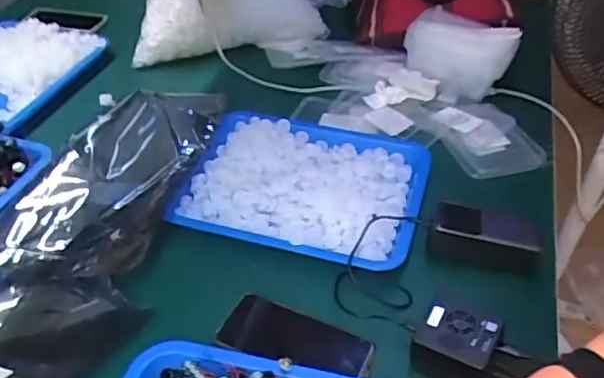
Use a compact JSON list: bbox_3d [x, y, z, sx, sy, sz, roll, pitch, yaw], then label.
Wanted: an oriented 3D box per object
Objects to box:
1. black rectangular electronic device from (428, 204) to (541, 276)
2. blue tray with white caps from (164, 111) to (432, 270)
[{"bbox_3d":[0.220,0.063,0.710,0.125,0.067,0.040,10,42,10],"label":"black rectangular electronic device"},{"bbox_3d":[0.009,-0.011,0.792,0.305,0.041,0.243,12,43,10],"label":"blue tray with white caps"}]

